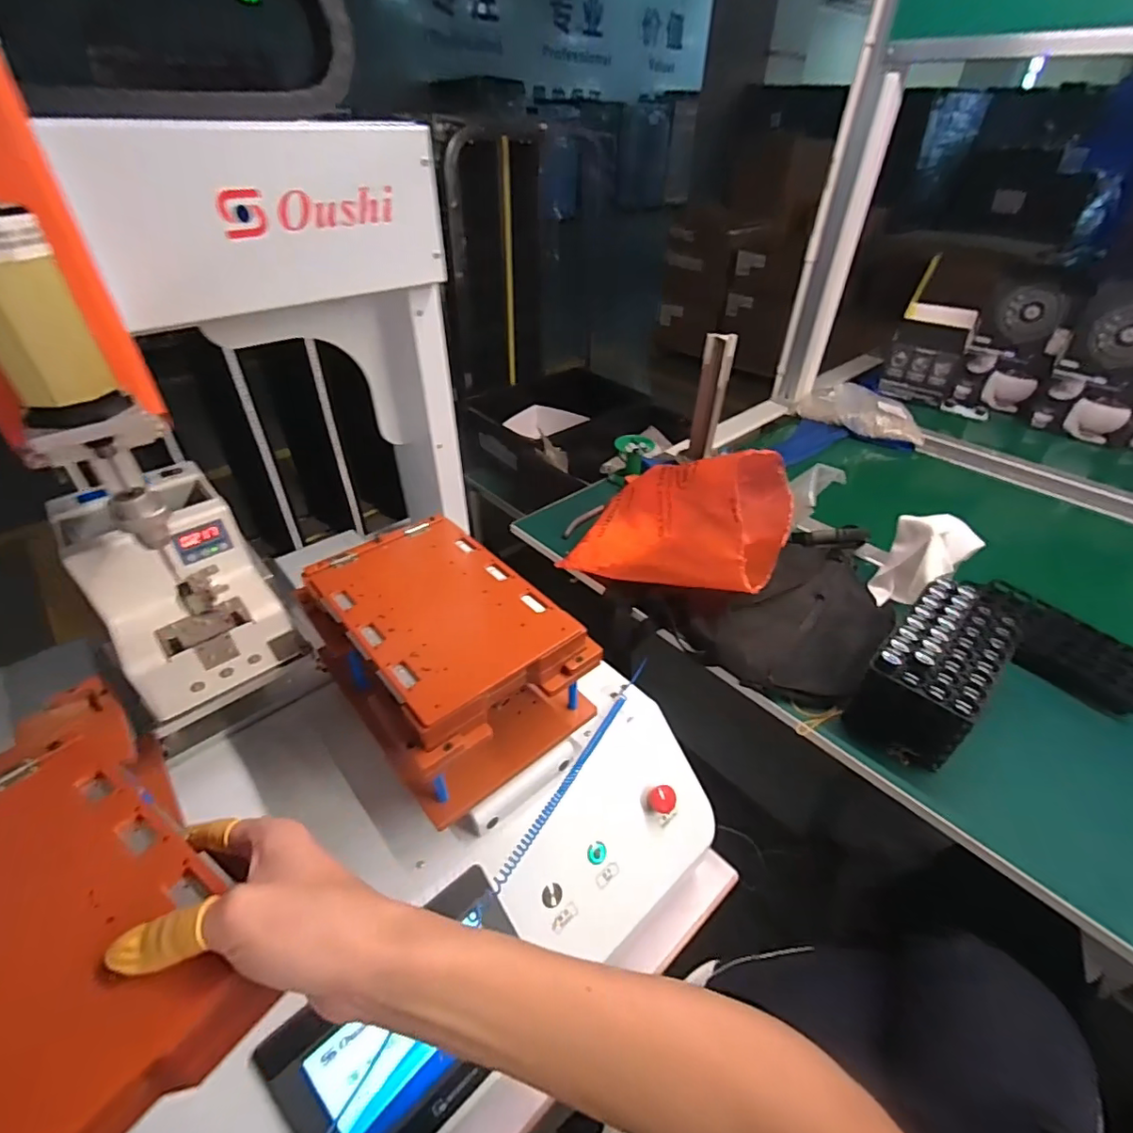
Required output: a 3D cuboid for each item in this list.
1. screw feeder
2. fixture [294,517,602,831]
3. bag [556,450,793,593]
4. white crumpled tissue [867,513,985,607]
[{"bbox_3d":[-0.378,0.013,0.542,0.138,0.158,0.195,-28,47,-32],"label":"screw feeder"},{"bbox_3d":[-0.125,0.085,0.562,0.183,0.134,0.258,-29,48,-32],"label":"fixture"},{"bbox_3d":[0.164,-0.075,0.750,0.268,0.169,0.200,25,44,27],"label":"bag"},{"bbox_3d":[0.462,-0.004,0.719,0.086,0.111,0.093,-30,48,-33],"label":"white crumpled tissue"}]

